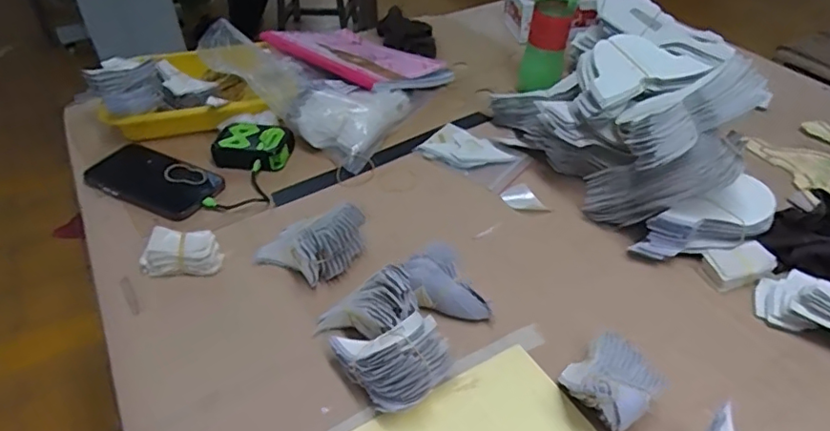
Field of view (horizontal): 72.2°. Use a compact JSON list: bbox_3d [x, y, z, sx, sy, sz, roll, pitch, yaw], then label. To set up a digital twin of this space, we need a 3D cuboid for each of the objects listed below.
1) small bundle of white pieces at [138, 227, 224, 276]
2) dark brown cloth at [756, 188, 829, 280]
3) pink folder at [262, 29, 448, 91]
[{"bbox_3d":[-0.235,0.034,0.568,0.076,0.036,0.033,-4,42,-2],"label":"small bundle of white pieces"},{"bbox_3d":[0.385,0.024,0.546,0.089,0.050,0.084,-30,48,-28],"label":"dark brown cloth"},{"bbox_3d":[-0.087,-0.244,0.858,0.231,0.017,0.167,31,37,30],"label":"pink folder"}]

